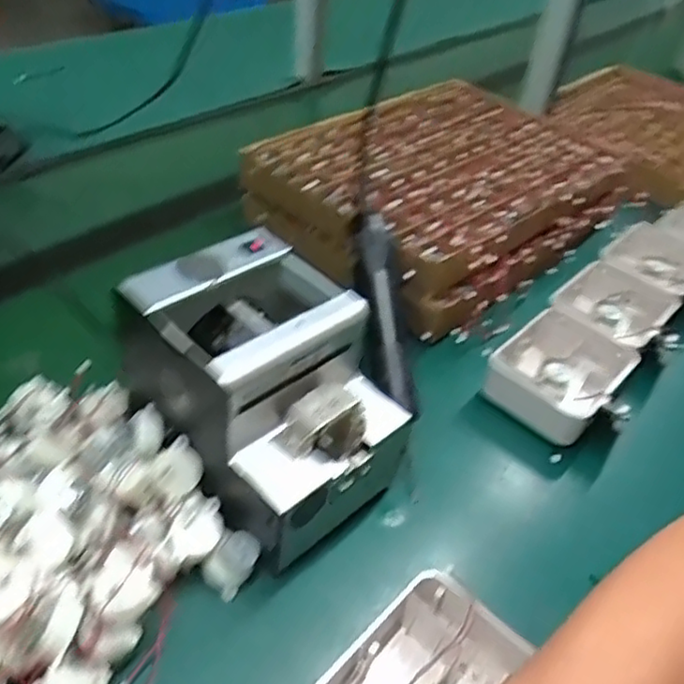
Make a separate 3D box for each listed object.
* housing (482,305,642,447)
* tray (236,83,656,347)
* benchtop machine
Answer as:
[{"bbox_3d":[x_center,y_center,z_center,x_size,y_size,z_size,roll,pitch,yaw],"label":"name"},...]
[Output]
[{"bbox_3d":[0.204,0.028,0.620,0.100,0.047,0.134,32,46,27],"label":"housing"},{"bbox_3d":[0.127,-0.193,0.804,0.422,0.088,0.330,-27,50,-34],"label":"tray"},{"bbox_3d":[-0.050,0.041,0.485,0.165,0.166,0.134,35,47,30],"label":"benchtop machine"}]

